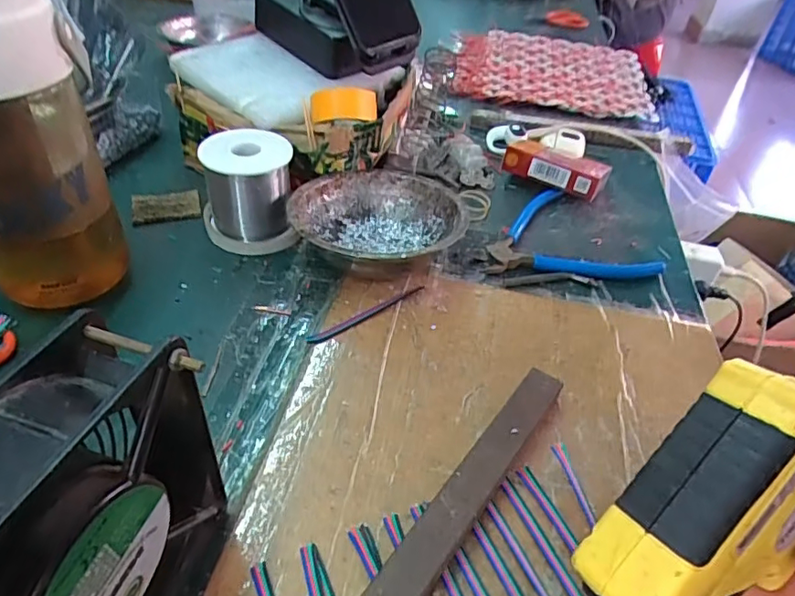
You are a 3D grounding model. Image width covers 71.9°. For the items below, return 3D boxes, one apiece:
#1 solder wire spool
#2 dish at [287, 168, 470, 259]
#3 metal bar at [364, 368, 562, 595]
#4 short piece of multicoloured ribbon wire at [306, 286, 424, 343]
[{"bbox_3d":[-0.113,-0.080,0.415,0.065,0.069,0.064,-8,43,-15],"label":"solder wire spool"},{"bbox_3d":[-0.014,-0.052,0.409,0.120,0.043,0.122,3,41,-3],"label":"dish"},{"bbox_3d":[0.023,0.103,0.252,0.020,0.019,0.215,28,46,24],"label":"metal bar"},{"bbox_3d":[-0.018,0.010,0.365,0.092,0.004,0.008,-23,49,-29],"label":"short piece of multicoloured ribbon wire"}]

